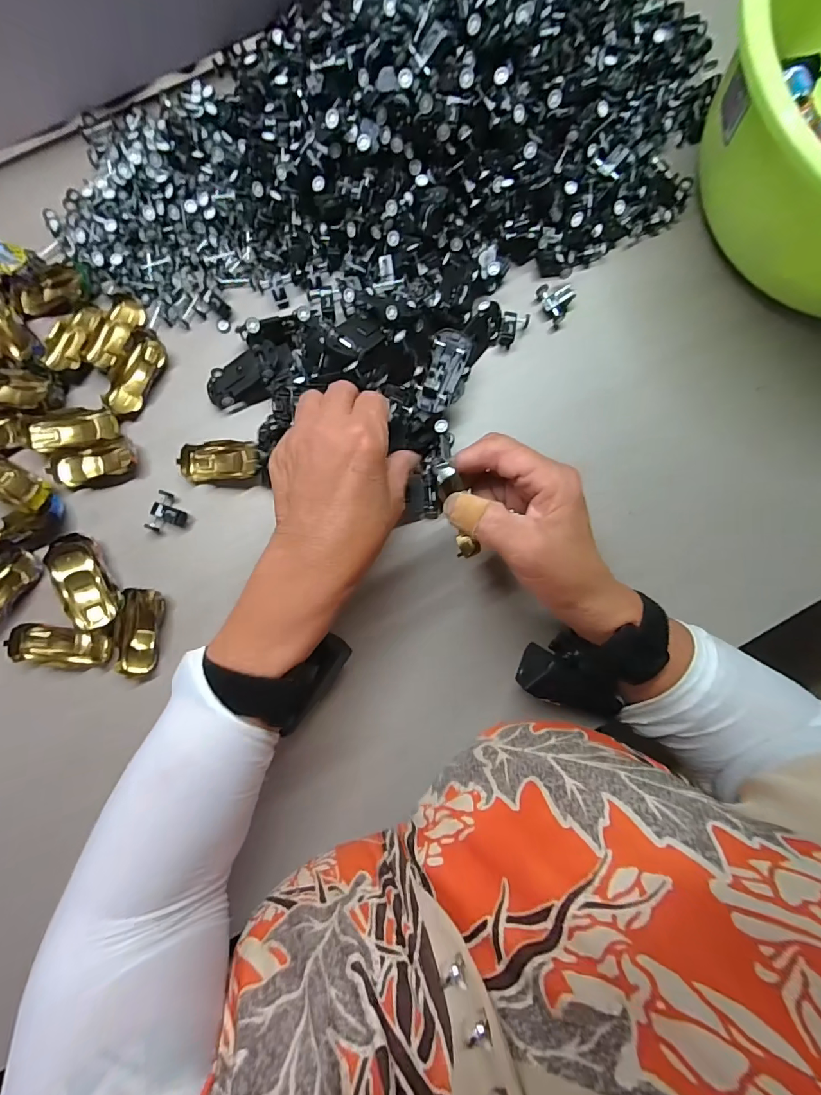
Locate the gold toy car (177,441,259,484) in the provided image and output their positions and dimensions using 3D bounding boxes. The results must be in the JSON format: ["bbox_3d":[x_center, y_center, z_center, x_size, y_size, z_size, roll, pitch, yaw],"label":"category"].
[{"bbox_3d":[-0.147,-0.067,0.340,0.058,0.014,0.028,-4,86,-4],"label":"gold toy car"}]

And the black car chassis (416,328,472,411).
[{"bbox_3d":[0.027,-0.131,0.325,0.030,0.021,0.065,14,85,-3],"label":"black car chassis"}]

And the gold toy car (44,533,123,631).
[{"bbox_3d":[-0.236,0.025,0.320,0.031,0.021,0.069,-31,88,-6],"label":"gold toy car"}]

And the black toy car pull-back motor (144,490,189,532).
[{"bbox_3d":[-0.184,-0.026,0.334,0.024,0.011,0.030,14,85,-3],"label":"black toy car pull-back motor"}]

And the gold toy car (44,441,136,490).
[{"bbox_3d":[-0.241,-0.064,0.335,0.063,0.015,0.032,-13,87,-5],"label":"gold toy car"}]

